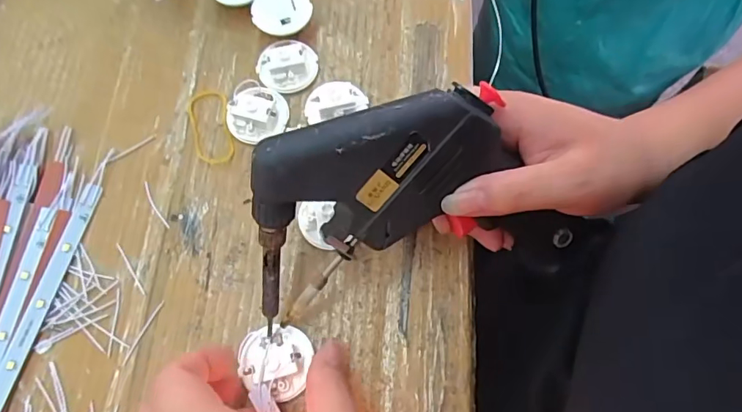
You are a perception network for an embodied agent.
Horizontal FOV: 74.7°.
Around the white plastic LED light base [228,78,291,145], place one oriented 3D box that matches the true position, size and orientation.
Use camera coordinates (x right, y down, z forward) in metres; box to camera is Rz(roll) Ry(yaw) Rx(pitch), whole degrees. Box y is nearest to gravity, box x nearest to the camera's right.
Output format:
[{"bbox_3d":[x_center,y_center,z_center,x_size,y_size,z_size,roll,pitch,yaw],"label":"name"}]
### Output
[{"bbox_3d":[-0.072,-0.060,0.303,0.038,0.016,0.037,0,70,0],"label":"white plastic LED light base"}]

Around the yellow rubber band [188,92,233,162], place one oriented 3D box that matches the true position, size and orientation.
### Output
[{"bbox_3d":[-0.102,-0.051,0.307,0.025,0.004,0.052,-12,70,-4],"label":"yellow rubber band"}]

